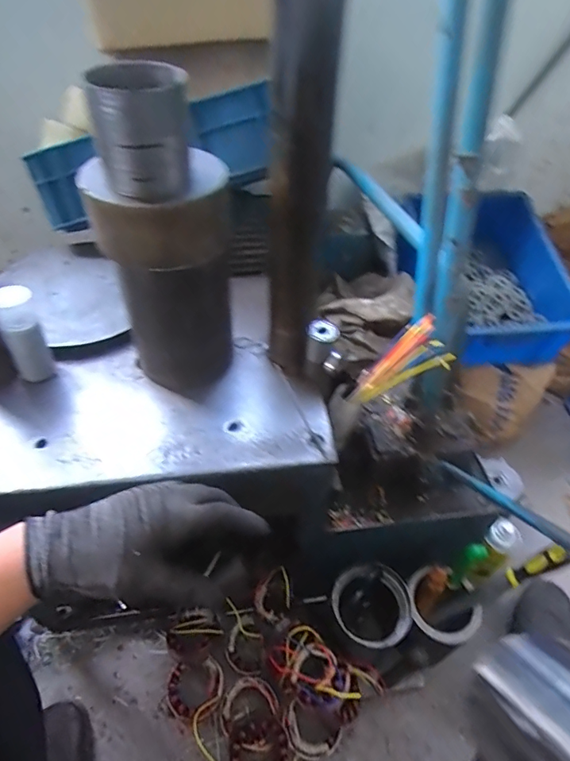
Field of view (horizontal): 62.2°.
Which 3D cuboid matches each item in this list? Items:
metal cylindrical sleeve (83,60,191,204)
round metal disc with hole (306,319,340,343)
[{"bbox_3d":[-0.135,-0.235,0.449,0.089,0.102,0.084,-8,47,-10],"label":"metal cylindrical sleeve"},{"bbox_3d":[0.050,-0.064,0.611,0.042,0.009,0.031,-3,72,-17],"label":"round metal disc with hole"}]

